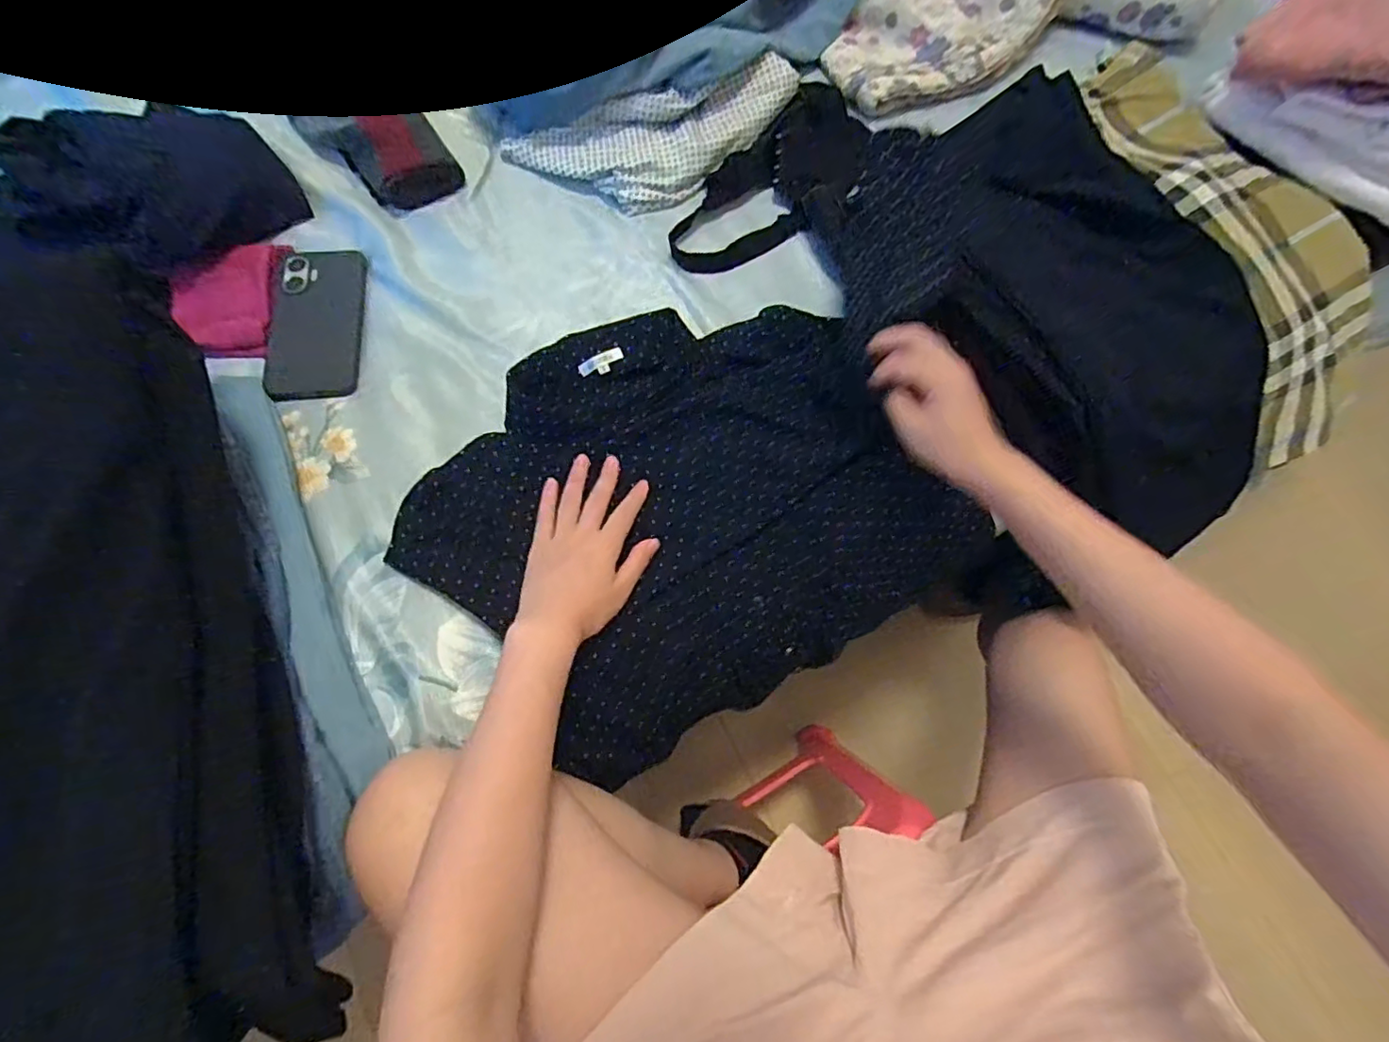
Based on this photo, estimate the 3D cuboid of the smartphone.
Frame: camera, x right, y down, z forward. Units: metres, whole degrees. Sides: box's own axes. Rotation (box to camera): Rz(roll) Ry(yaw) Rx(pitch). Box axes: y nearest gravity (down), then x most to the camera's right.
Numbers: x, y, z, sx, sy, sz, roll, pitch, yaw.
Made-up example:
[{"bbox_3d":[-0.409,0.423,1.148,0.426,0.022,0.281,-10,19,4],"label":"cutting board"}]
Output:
[{"bbox_3d":[-0.362,-0.191,0.572,0.080,0.010,0.165,-4,72,-4],"label":"smartphone"}]

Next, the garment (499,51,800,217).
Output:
[{"bbox_3d":[-0.039,-0.400,0.632,0.319,0.047,0.126,-10,72,-6],"label":"garment"}]

